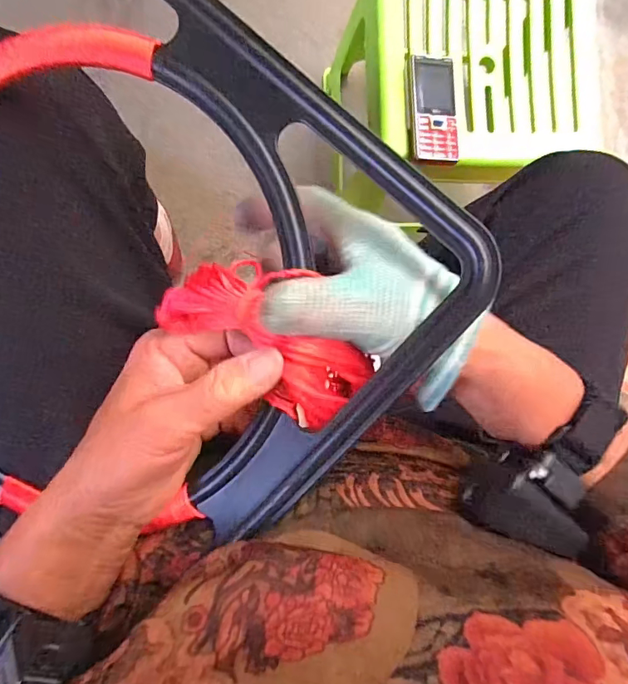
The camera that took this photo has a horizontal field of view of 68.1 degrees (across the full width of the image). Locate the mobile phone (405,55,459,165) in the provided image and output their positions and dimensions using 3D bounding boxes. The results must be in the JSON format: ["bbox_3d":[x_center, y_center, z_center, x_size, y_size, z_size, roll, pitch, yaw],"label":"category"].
[{"bbox_3d":[0.137,-0.270,0.537,0.057,0.013,0.125,0,88,-6],"label":"mobile phone"}]

